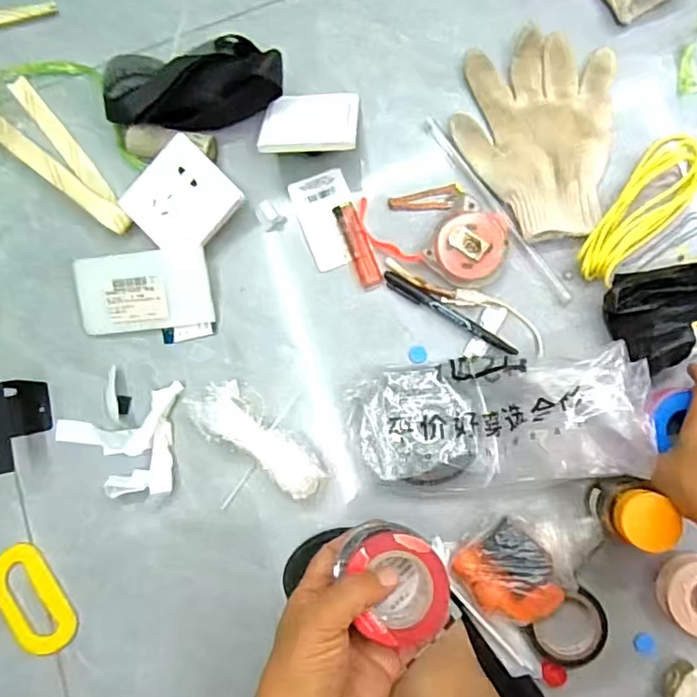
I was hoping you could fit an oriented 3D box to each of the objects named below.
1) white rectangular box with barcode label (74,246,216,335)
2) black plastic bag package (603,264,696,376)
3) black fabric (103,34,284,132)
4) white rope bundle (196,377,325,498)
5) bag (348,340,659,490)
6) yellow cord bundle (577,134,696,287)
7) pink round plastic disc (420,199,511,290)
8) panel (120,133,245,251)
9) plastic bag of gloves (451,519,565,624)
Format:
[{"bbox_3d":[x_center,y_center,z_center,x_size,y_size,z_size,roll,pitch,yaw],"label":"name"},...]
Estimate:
[{"bbox_3d":[-0.195,-0.054,0.544,0.129,0.012,0.073,-7,103,1],"label":"white rectangular box with barcode label"},{"bbox_3d":[0.298,-0.029,0.481,0.157,0.061,0.086,-10,83,5],"label":"black plastic bag package"},{"bbox_3d":[-0.146,-0.246,0.538,0.176,0.069,0.077,-7,83,5],"label":"black fabric"},{"bbox_3d":[-0.076,0.079,0.515,0.135,0.044,0.051,39,89,8],"label":"white rope bundle"},{"bbox_3d":[0.121,0.061,0.479,0.227,0.083,0.104,-4,83,5],"label":"bag"},{"bbox_3d":[0.261,-0.123,0.503,0.055,0.036,0.158,35,88,8],"label":"yellow cord bundle"},{"bbox_3d":[0.110,-0.090,0.515,0.067,0.030,0.067,-1,84,6],"label":"pink round plastic disc"},{"bbox_3d":[-0.155,-0.139,0.543,0.087,0.023,0.090,41,89,8],"label":"panel"},{"bbox_3d":[0.134,0.188,0.471,0.068,0.039,0.079,-39,82,1],"label":"plastic bag of gloves"}]

